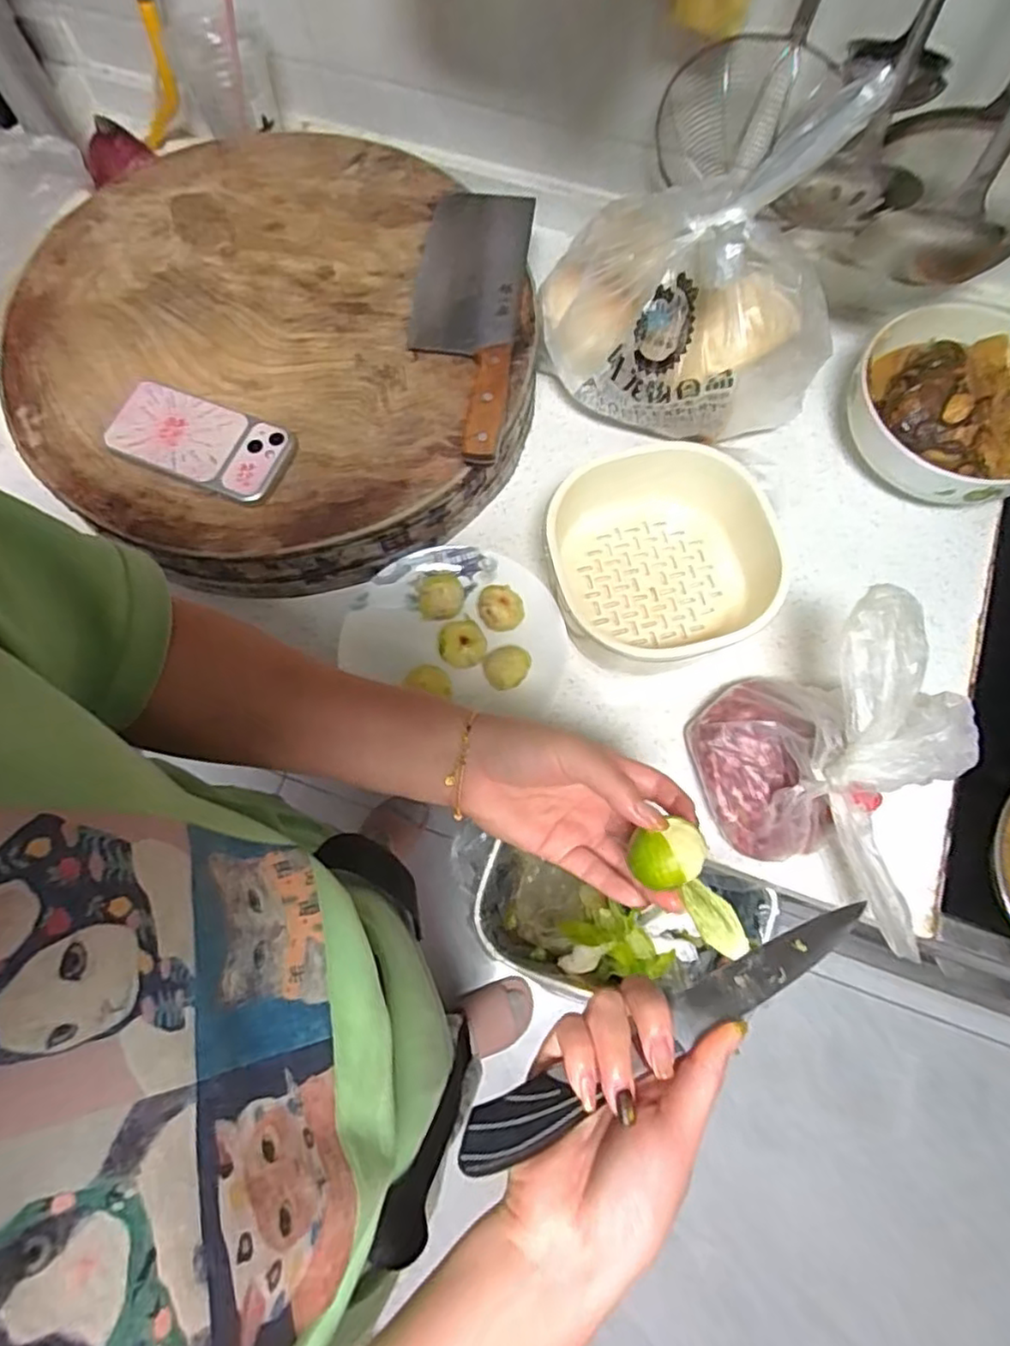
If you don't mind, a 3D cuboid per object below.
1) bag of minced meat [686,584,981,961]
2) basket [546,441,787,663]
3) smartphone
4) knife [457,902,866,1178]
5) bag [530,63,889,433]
[{"bbox_3d":[0.237,0.069,0.458,0.152,0.157,0.179,-40,77,-11],"label":"bag of minced meat"},{"bbox_3d":[0.127,-0.091,0.546,0.175,0.081,0.181,-5,73,-1],"label":"basket"},{"bbox_3d":[-0.251,-0.193,0.541,0.153,0.011,0.072,22,74,7],"label":"smartphone"},{"bbox_3d":[0.085,0.171,0.319,0.231,0.016,0.022,-20,74,-18],"label":"knife"},{"bbox_3d":[0.147,-0.317,0.524,0.244,0.196,0.169,28,75,8],"label":"bag"}]

